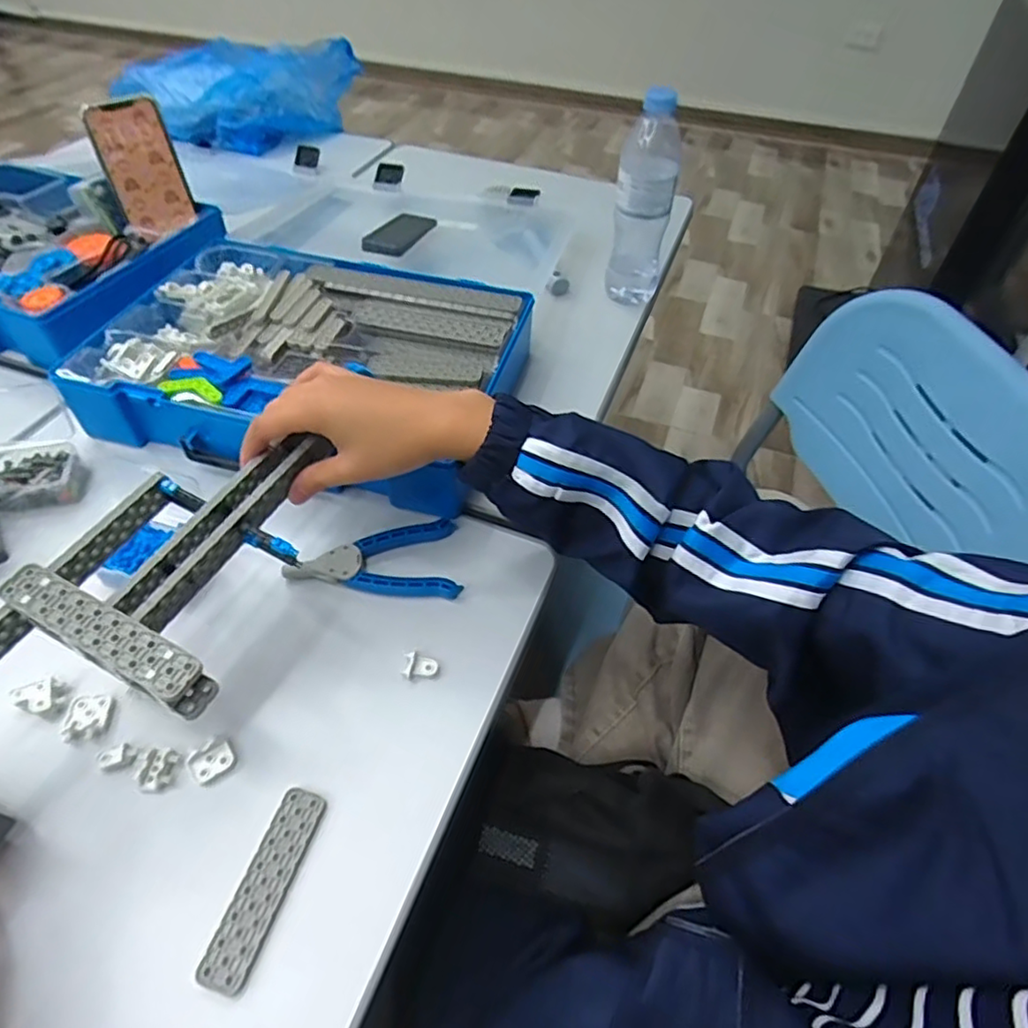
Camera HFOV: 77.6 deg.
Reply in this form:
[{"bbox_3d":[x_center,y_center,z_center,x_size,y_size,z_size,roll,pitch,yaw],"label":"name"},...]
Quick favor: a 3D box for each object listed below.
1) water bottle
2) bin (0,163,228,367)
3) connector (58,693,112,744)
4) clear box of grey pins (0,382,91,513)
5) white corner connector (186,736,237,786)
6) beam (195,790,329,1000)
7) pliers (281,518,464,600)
[{"bbox_3d":[0.141,-0.341,0.708,0.064,0.205,0.066,8,51,4],"label":"water bottle"},{"bbox_3d":[-0.540,-0.294,0.726,0.386,0.077,0.270,19,52,13],"label":"bin"},{"bbox_3d":[-0.275,0.130,0.411,0.027,0.006,0.030,-6,51,-7],"label":"connector"},{"bbox_3d":[-0.413,-0.054,0.542,0.078,0.047,0.112,-18,53,-16],"label":"clear box of grey pins"},{"bbox_3d":[-0.188,0.153,0.397,0.026,0.007,0.021,-34,59,-26],"label":"white corner connector"},{"bbox_3d":[-0.138,0.204,0.355,0.027,0.004,0.099,14,51,9],"label":"beam"},{"bbox_3d":[-0.107,0.031,0.499,0.129,0.016,0.071,2,50,0],"label":"pliers"}]

